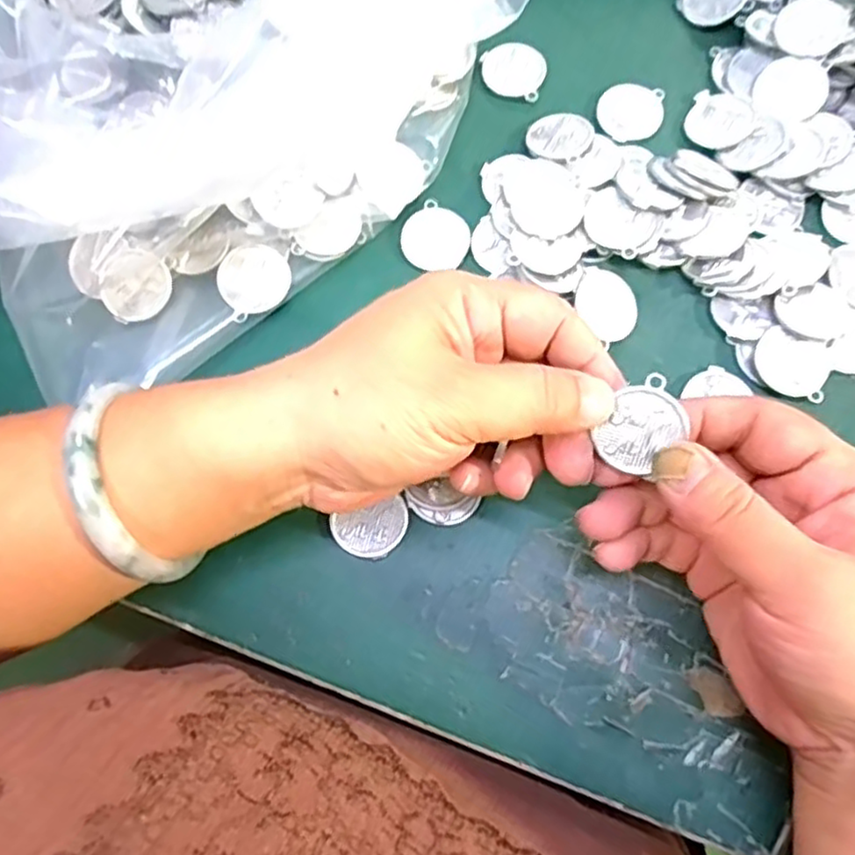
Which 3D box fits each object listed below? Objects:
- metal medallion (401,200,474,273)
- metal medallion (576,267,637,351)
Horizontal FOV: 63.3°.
[{"bbox_3d":[0.004,-0.083,0.302,0.029,0.004,0.030,0,75,1],"label":"metal medallion"},{"bbox_3d":[0.075,-0.051,0.286,0.025,0.004,0.030,-43,95,-20],"label":"metal medallion"}]

